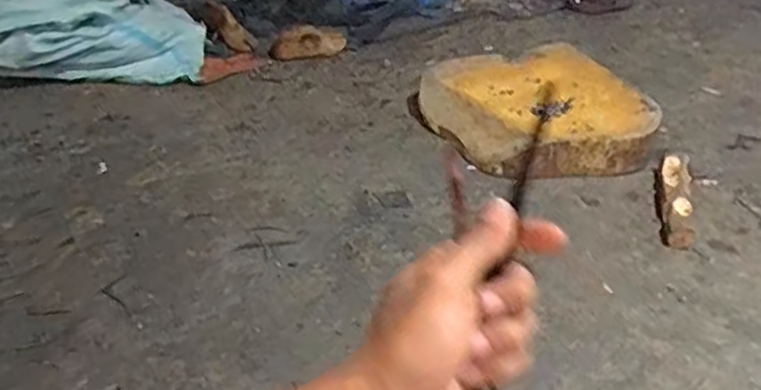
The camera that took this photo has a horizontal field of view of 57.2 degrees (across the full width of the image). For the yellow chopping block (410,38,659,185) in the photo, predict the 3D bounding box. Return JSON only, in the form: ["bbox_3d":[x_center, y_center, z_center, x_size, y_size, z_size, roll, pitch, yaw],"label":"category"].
[{"bbox_3d":[0.341,-0.204,1.579,0.447,0.085,0.522,-16,39,-22],"label":"yellow chopping block"}]

